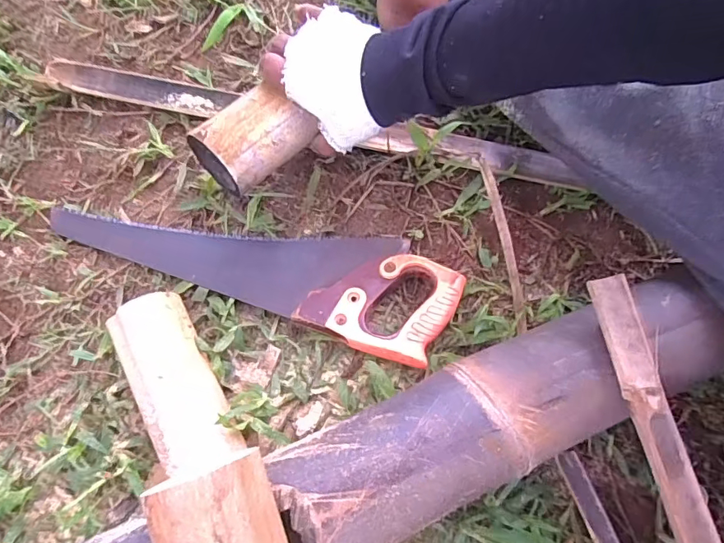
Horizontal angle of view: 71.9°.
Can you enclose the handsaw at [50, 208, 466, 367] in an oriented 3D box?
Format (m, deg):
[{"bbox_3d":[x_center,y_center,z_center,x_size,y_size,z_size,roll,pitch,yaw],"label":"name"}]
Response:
[{"bbox_3d":[-0.117,-0.026,0.532,0.432,0.032,0.119,20,74,8],"label":"handsaw"}]

